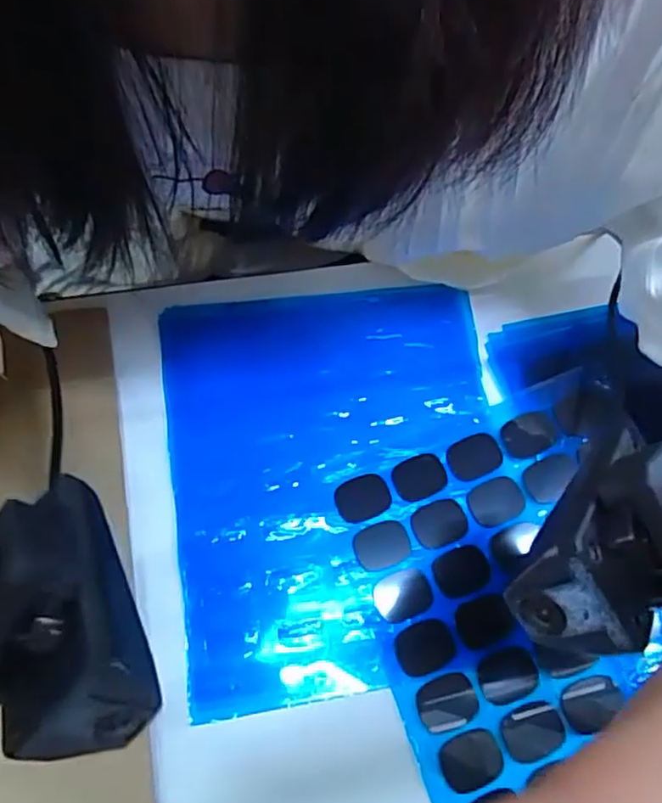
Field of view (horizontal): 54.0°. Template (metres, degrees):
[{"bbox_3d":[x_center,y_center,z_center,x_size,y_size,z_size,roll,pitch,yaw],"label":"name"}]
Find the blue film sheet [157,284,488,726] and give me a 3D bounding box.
[{"bbox_3d":[0.003,0.030,0.298,0.149,0.006,0.186,-6,66,-8],"label":"blue film sheet"}]

